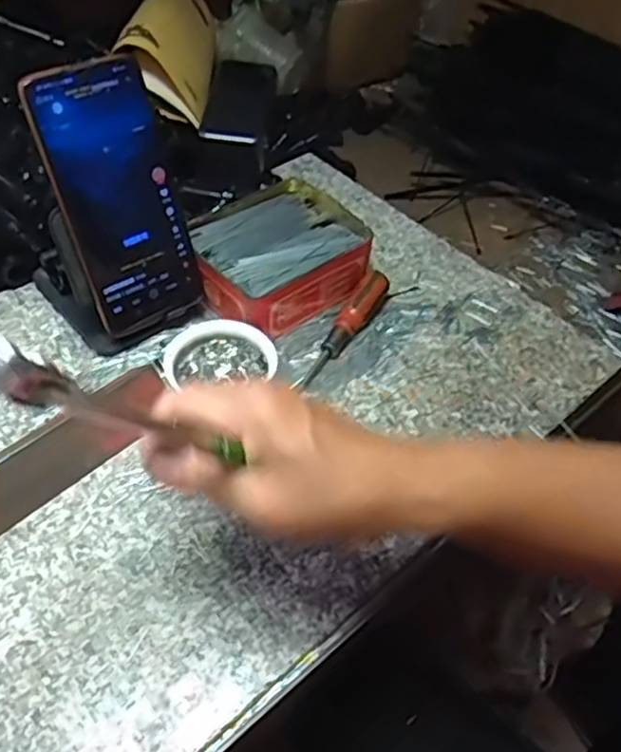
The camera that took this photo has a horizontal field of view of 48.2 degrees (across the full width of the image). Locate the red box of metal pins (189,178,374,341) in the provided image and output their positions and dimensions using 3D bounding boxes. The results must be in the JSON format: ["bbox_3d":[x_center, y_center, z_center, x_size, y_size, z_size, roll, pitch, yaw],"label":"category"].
[{"bbox_3d":[-0.025,-0.089,0.531,0.130,0.047,0.108,-33,59,-27],"label":"red box of metal pins"}]

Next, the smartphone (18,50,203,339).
[{"bbox_3d":[-0.121,-0.112,0.449,0.075,0.167,0.006,-29,32,-28],"label":"smartphone"}]

